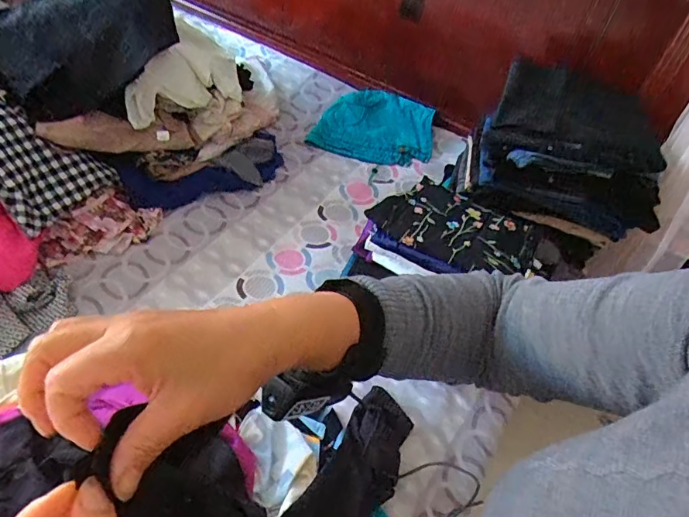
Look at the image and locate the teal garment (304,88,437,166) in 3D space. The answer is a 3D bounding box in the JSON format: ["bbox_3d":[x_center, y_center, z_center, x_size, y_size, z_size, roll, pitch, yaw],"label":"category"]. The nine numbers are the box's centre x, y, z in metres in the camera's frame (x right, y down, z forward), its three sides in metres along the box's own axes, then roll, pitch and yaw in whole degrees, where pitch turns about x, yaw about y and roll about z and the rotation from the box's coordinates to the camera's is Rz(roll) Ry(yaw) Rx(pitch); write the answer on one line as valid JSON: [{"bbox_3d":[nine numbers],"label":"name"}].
[{"bbox_3d":[0.094,-0.388,1.393,0.344,0.089,0.235,20,49,11],"label":"teal garment"}]

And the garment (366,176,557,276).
[{"bbox_3d":[0.202,-0.053,0.853,0.289,0.038,0.177,34,55,18],"label":"garment"}]

